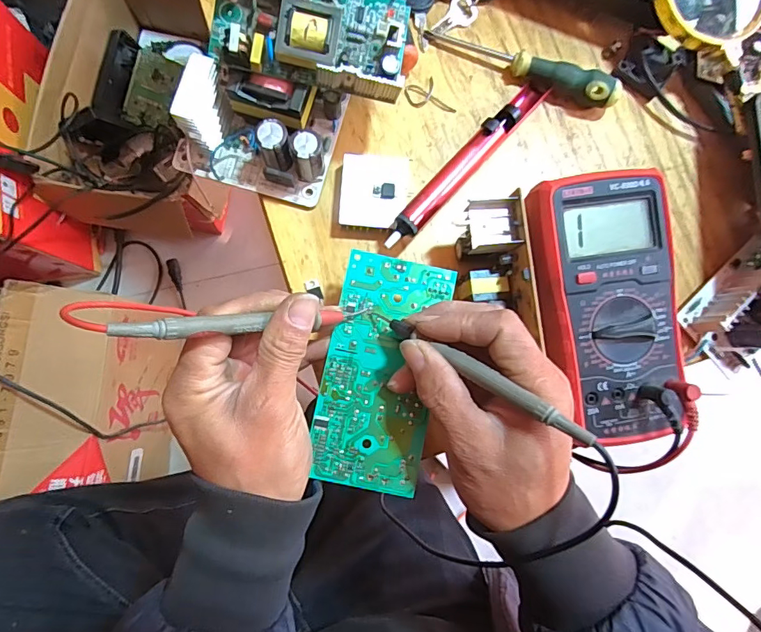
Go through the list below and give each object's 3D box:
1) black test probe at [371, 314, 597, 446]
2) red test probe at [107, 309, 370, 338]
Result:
[{"bbox_3d":[0.047,0.028,0.257,0.148,0.013,0.009,30,81,34],"label":"black test probe"},{"bbox_3d":[-0.064,0.003,0.253,0.149,0.015,0.009,-4,81,-47],"label":"red test probe"}]

